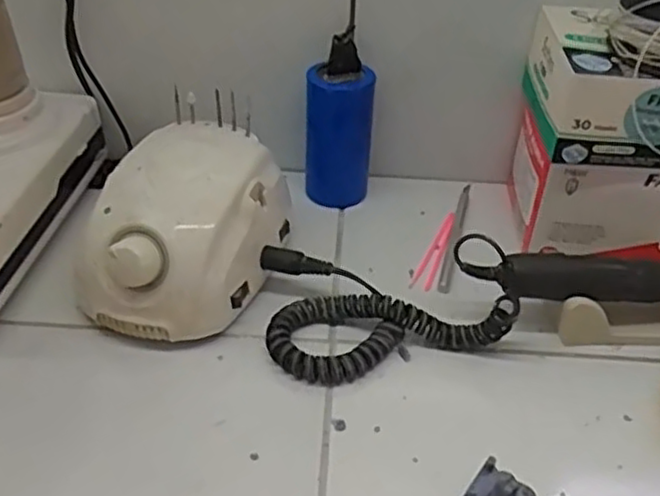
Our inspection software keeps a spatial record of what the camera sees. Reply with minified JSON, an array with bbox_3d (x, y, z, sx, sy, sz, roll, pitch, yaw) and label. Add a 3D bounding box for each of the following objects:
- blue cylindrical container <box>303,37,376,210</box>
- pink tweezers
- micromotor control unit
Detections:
[{"bbox_3d":[0.008,-0.093,0.529,0.051,0.122,0.039,3,39,1],"label":"blue cylindrical container"},{"bbox_3d":[0.077,0.001,0.507,0.014,0.005,0.088,16,41,17],"label":"pink tweezers"},{"bbox_3d":[-0.092,-0.013,0.453,0.103,0.083,0.144,12,40,13],"label":"micromotor control unit"}]

